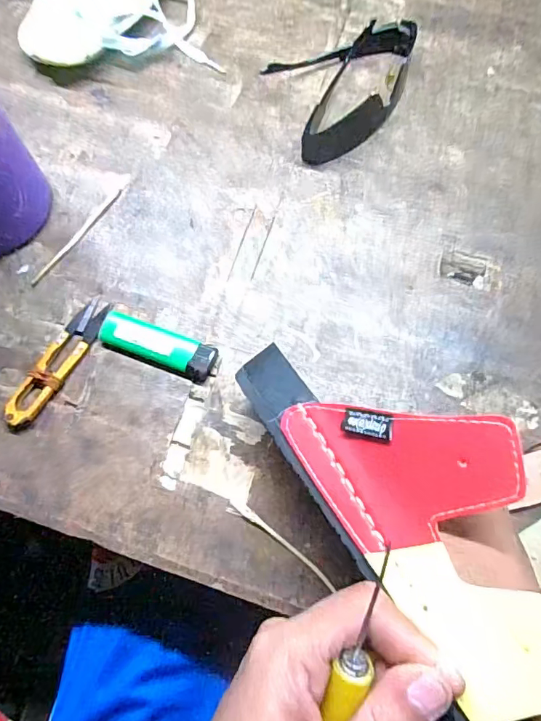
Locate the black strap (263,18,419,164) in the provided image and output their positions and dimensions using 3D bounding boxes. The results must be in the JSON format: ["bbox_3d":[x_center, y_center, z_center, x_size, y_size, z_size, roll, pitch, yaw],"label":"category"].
[{"bbox_3d":[0.070,-0.225,0.380,0.122,0.034,0.109,-18,73,-5],"label":"black strap"}]

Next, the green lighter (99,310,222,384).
[{"bbox_3d":[-0.077,-0.010,0.323,0.084,0.013,0.025,21,74,7],"label":"green lighter"}]

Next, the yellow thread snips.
[{"bbox_3d":[-0.145,0.001,0.319,0.021,0.012,0.102,25,75,8],"label":"yellow thread snips"}]

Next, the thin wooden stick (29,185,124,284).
[{"bbox_3d":[-0.144,-0.094,0.351,0.006,0.004,0.098,33,76,10],"label":"thin wooden stick"}]

